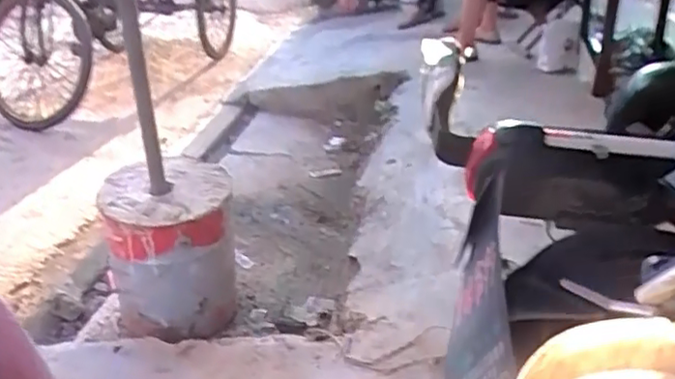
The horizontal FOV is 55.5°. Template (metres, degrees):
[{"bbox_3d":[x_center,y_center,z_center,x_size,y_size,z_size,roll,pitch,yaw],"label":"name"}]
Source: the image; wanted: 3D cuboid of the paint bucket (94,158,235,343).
[{"bbox_3d":[-0.382,0.171,1.490,0.268,0.384,0.309,-5,25,-13],"label":"paint bucket"}]

